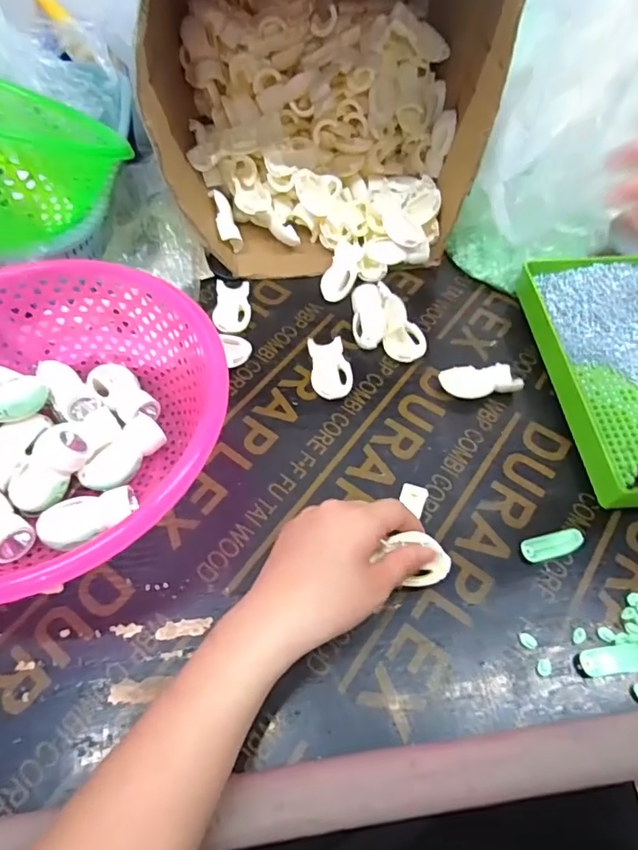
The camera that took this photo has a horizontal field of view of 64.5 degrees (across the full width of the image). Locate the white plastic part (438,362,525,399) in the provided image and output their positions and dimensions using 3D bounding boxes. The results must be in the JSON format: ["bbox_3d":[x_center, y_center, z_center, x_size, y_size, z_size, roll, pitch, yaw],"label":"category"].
[{"bbox_3d":[0.140,-0.038,0.442,0.064,0.018,0.035,-5,57,-3],"label":"white plastic part"}]

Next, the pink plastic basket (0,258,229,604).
[{"bbox_3d":[-0.200,-0.003,0.371,0.254,0.097,0.224,-35,63,-20],"label":"pink plastic basket"}]

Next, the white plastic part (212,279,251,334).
[{"bbox_3d":[-0.084,-0.112,0.494,0.034,0.014,0.068,-3,57,-2],"label":"white plastic part"}]

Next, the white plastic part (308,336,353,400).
[{"bbox_3d":[0.010,-0.049,0.451,0.035,0.016,0.062,-6,57,-4],"label":"white plastic part"}]

